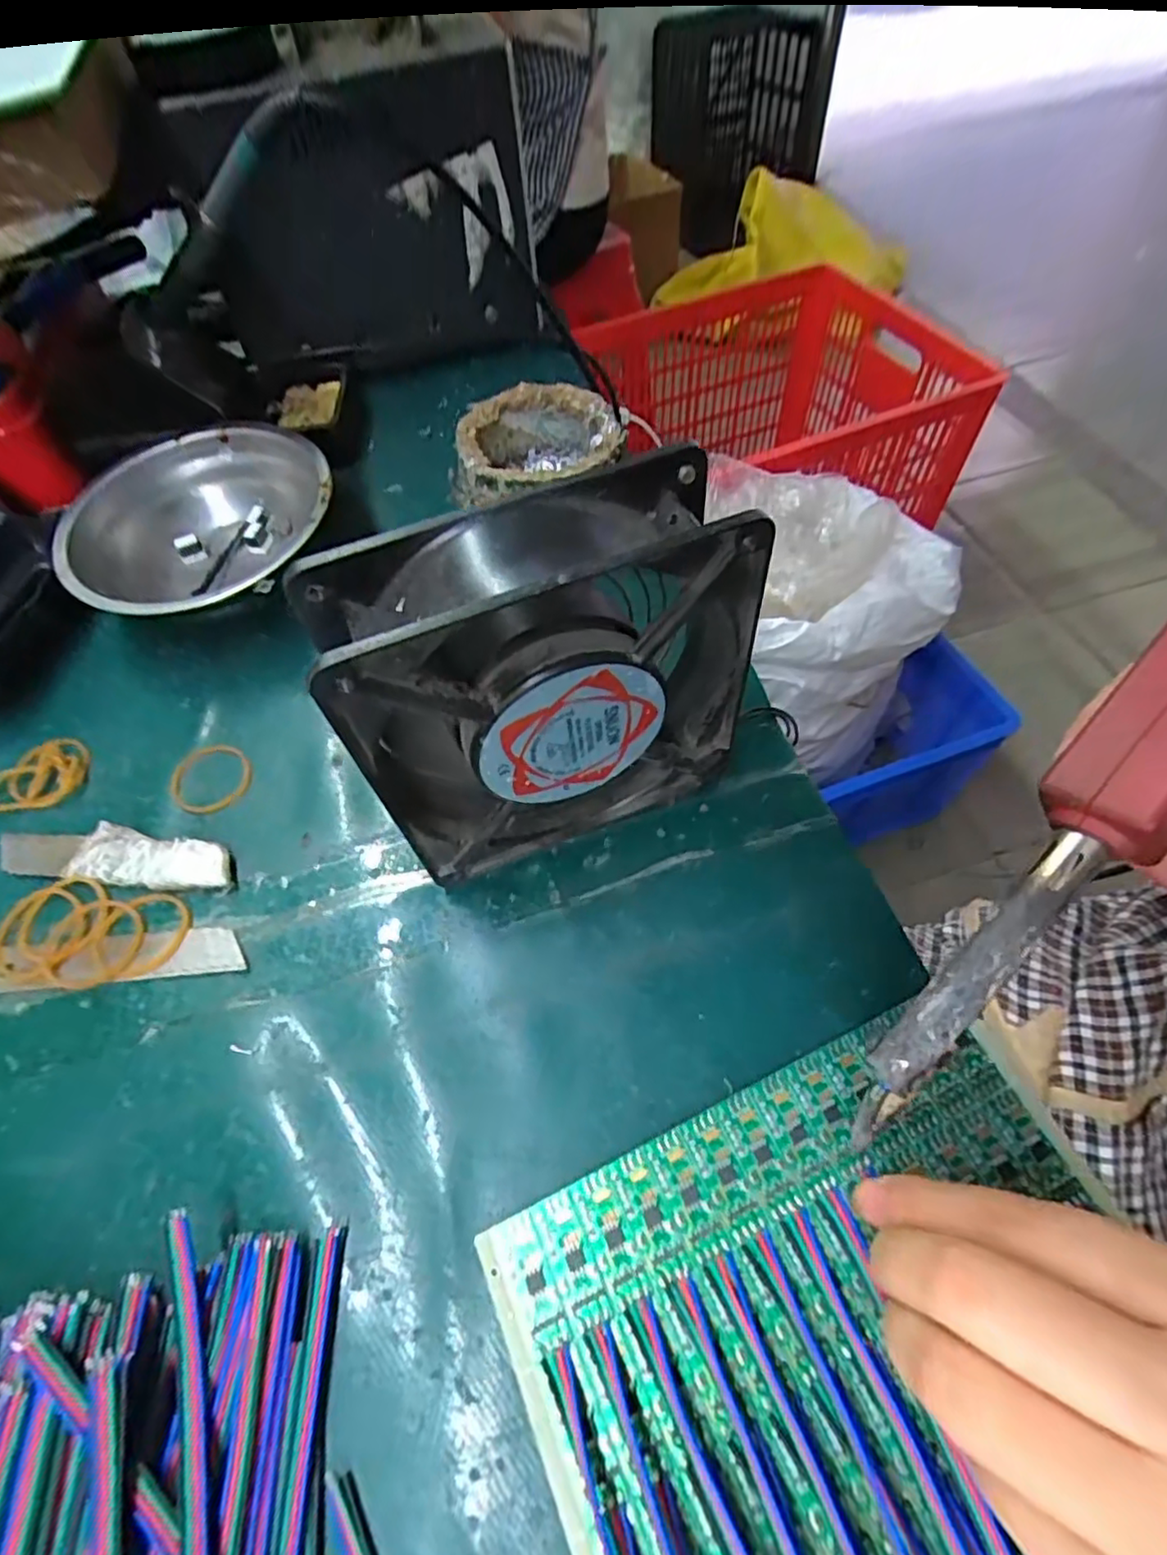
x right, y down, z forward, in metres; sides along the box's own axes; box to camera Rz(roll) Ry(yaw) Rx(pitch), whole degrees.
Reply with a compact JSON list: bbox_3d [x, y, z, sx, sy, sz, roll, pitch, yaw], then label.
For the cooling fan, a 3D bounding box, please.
[{"bbox_3d":[-0.009,-0.026,0.208,0.118,0.121,0.041,-20,60,-8],"label":"cooling fan"}]

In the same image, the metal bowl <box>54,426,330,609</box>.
[{"bbox_3d":[-0.186,-0.124,0.327,0.121,0.046,0.121,-2,59,3],"label":"metal bowl"}]

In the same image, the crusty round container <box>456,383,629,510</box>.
[{"bbox_3d":[-0.022,-0.164,0.338,0.081,0.041,0.079,-2,59,3],"label":"crusty round container"}]

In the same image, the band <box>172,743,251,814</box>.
[{"bbox_3d":[-0.156,0.000,0.273,0.032,0.004,0.032,-2,59,3],"label":"band"}]

